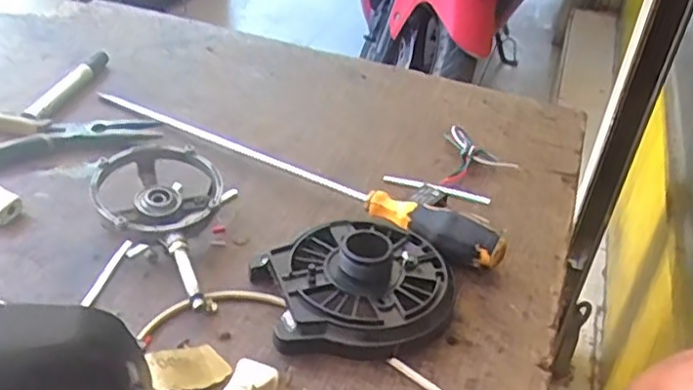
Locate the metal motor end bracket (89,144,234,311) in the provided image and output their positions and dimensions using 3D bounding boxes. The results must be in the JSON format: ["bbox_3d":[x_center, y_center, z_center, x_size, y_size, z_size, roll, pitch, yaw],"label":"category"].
[{"bbox_3d":[-0.133,0.017,0.470,0.096,0.037,0.147,3,36,-3],"label":"metal motor end bracket"}]

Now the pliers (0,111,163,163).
[{"bbox_3d":[-0.254,-0.047,0.557,0.184,0.018,0.085,-4,37,-13],"label":"pliers"}]

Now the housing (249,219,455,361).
[{"bbox_3d":[0.006,0.054,0.440,0.132,0.036,0.112,3,36,-3],"label":"housing"}]

